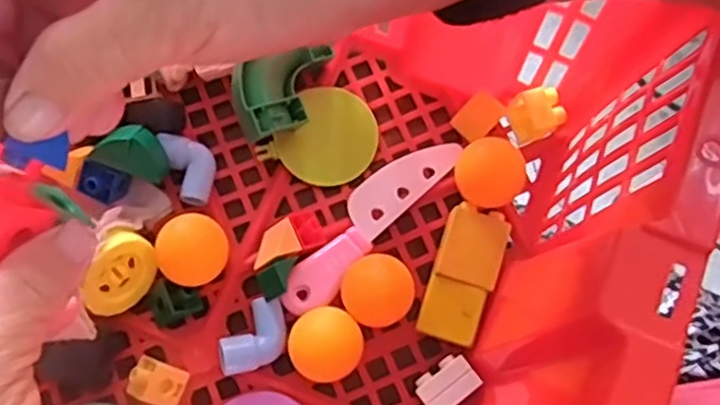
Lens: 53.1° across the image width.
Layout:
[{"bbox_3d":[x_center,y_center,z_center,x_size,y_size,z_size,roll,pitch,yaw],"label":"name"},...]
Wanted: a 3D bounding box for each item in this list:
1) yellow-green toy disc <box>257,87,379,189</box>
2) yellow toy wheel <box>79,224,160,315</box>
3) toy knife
[{"bbox_3d":[-0.019,-0.038,0.415,0.055,0.008,0.058,0,73,1],"label":"yellow-green toy disc"},{"bbox_3d":[-0.123,0.037,0.369,0.041,0.042,0.017,-48,47,-6],"label":"yellow toy wheel"},{"bbox_3d":[0.004,0.008,0.391,0.030,0.008,0.123,41,77,12],"label":"toy knife"}]

